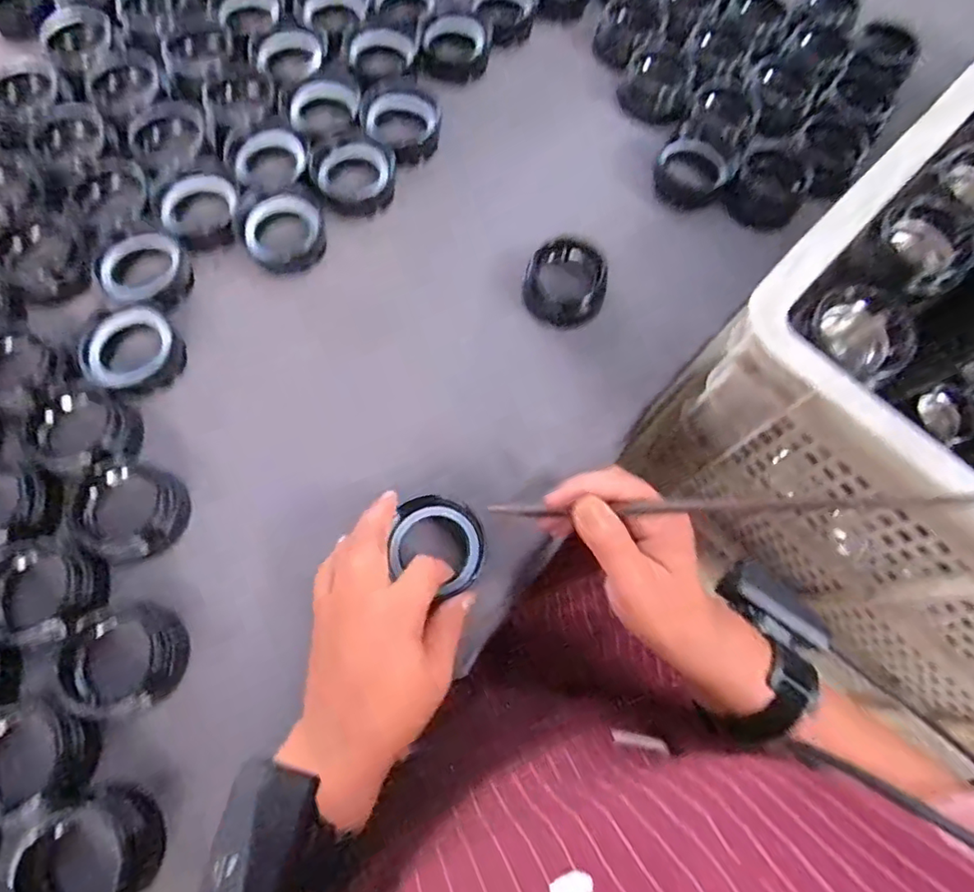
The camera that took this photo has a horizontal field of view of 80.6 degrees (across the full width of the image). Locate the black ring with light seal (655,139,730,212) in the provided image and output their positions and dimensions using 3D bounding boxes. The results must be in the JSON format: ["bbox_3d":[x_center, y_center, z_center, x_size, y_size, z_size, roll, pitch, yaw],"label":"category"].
[{"bbox_3d":[0.184,-0.244,0.516,0.054,0.030,0.057,1,70,-3],"label":"black ring with light seal"}]

